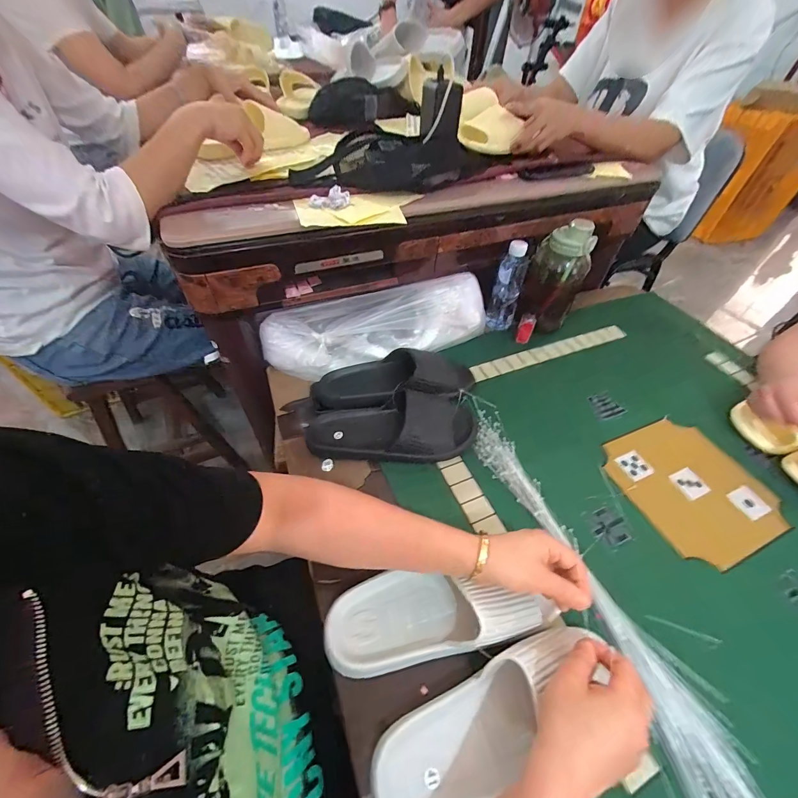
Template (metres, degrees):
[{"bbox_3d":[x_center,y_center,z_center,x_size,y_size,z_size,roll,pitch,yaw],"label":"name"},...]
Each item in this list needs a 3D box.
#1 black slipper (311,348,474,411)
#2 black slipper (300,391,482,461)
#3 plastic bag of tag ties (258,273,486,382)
[{"bbox_3d":[-0.011,-0.033,0.613,0.277,0.071,0.107,-3,46,-6],"label":"black slipper"},{"bbox_3d":[-0.008,0.043,0.544,0.267,0.063,0.104,-4,47,-8],"label":"black slipper"},{"bbox_3d":[-0.032,-0.129,0.656,0.419,0.120,0.086,-14,49,-17],"label":"plastic bag of tag ties"}]

